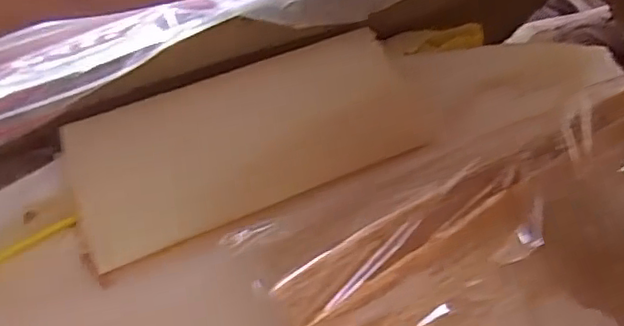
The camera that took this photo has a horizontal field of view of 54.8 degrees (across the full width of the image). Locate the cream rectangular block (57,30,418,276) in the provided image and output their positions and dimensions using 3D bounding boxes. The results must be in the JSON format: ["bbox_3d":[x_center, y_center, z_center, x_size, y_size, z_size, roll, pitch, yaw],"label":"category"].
[{"bbox_3d":[-0.043,-0.017,0.384,0.216,0.006,0.096,-21,71,-12],"label":"cream rectangular block"}]

